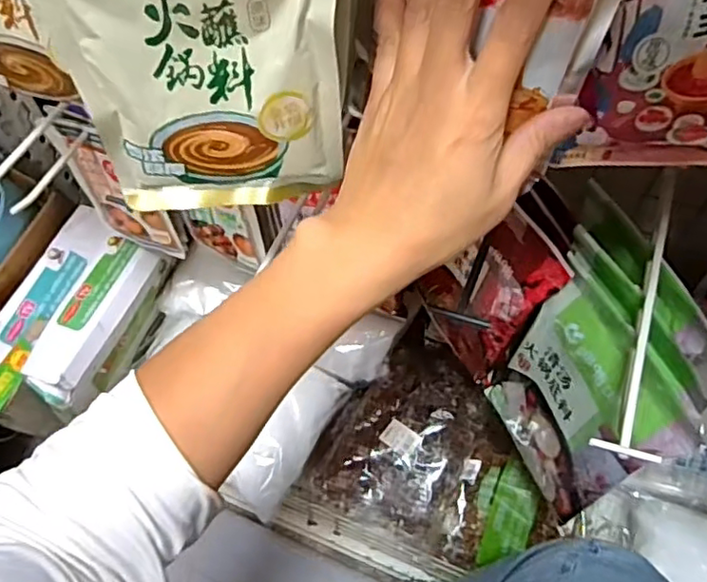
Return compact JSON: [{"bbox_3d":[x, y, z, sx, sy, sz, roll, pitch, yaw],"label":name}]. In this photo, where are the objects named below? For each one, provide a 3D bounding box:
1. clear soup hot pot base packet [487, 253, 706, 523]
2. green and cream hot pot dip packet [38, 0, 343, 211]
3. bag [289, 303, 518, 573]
[{"bbox_3d":[0.181,0.098,0.516,0.016,0.222,0.145,-12,55,-17],"label":"clear soup hot pot base packet"},{"bbox_3d":[-0.069,-0.106,0.284,0.123,0.172,0.029,-3,61,0],"label":"green and cream hot pot dip packet"},{"bbox_3d":[0.084,0.166,0.731,0.213,0.072,0.254,22,64,13],"label":"bag"}]

